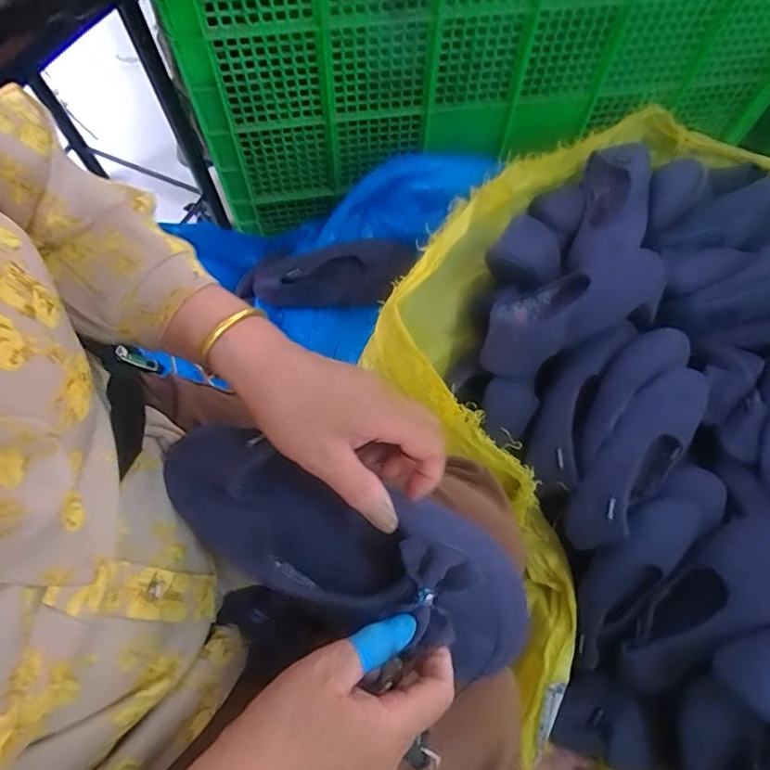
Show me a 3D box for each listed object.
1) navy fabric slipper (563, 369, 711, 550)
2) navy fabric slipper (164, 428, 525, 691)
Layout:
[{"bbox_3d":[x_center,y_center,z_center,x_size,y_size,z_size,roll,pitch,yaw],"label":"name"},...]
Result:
[{"bbox_3d":[0.306,0.090,0.630,0.085,0.070,0.253,36,87,15],"label":"navy fabric slipper"},{"bbox_3d":[-0.026,0.100,0.331,0.244,0.063,0.089,23,67,4],"label":"navy fabric slipper"}]

